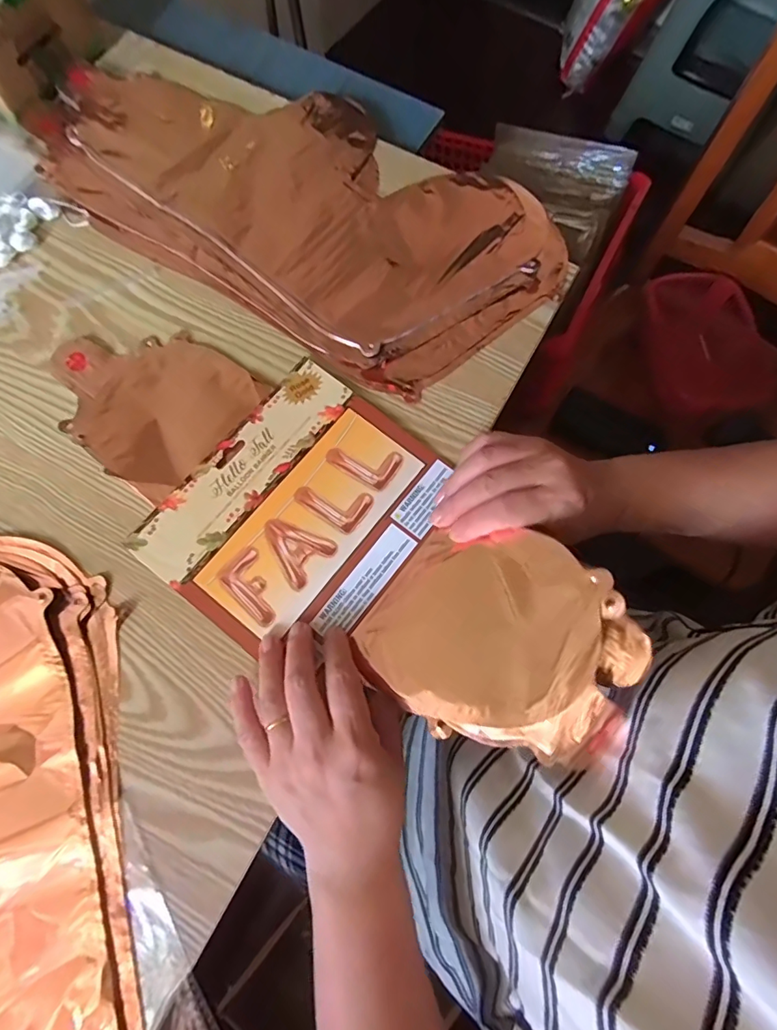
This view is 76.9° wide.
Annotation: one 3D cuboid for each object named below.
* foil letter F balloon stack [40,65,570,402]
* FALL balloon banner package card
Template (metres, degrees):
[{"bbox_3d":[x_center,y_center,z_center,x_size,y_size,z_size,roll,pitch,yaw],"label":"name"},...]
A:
[{"bbox_3d":[-0.081,-0.276,0.425,0.452,0.014,0.222,32,77,9],"label":"foil letter F balloon stack"},{"bbox_3d":[-0.063,-0.003,0.352,0.158,0.006,0.189,38,78,10],"label":"FALL balloon banner package card"}]

